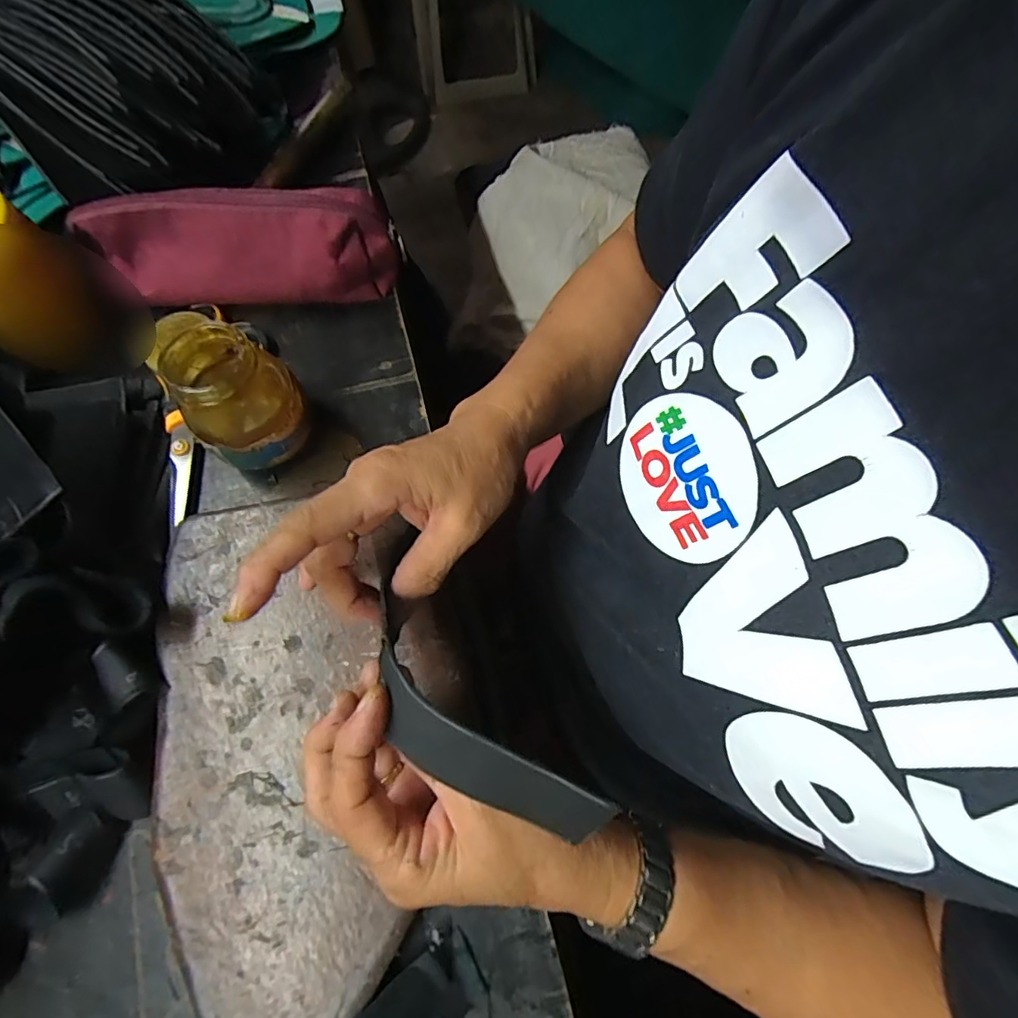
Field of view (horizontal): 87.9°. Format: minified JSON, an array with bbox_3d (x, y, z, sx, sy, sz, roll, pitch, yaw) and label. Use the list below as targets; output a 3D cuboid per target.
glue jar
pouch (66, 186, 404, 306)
[{"bbox_3d":[-0.173,-0.070,0.337,0.073,0.089,0.064,40,74,14],"label":"glue jar"},{"bbox_3d":[-0.193,-0.184,0.386,0.216,0.075,0.044,-3,70,-1],"label":"pouch"}]

